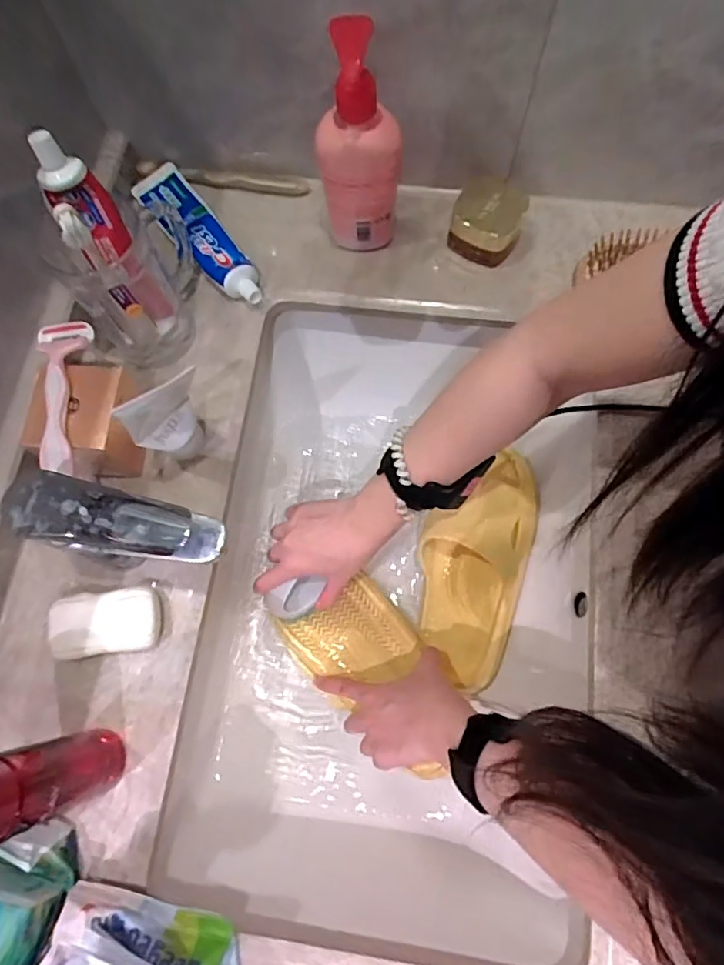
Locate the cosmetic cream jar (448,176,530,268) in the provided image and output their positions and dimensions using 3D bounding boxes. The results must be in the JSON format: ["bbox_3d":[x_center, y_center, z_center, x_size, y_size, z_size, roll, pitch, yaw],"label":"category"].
[{"bbox_3d":[0.117,-0.242,0.509,0.065,0.052,0.059,16,73,7],"label":"cosmetic cream jar"}]

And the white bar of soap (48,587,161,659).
[{"bbox_3d":[-0.198,0.110,0.428,0.082,0.028,0.046,-7,71,-1],"label":"white bar of soap"}]

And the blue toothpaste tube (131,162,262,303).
[{"bbox_3d":[-0.157,-0.244,0.529,0.048,0.029,0.201,-35,74,-10],"label":"blue toothpaste tube"}]

